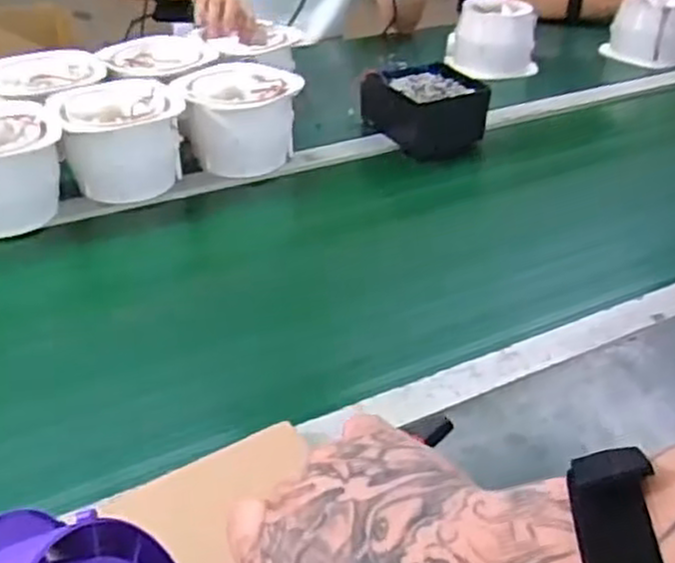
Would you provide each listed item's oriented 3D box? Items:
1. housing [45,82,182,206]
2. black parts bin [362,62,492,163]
[{"bbox_3d":[-0.252,-0.160,0.874,0.141,0.109,0.104,-17,37,-25],"label":"housing"},{"bbox_3d":[0.116,-0.236,1.025,0.114,0.080,0.148,-17,42,-24],"label":"black parts bin"}]

